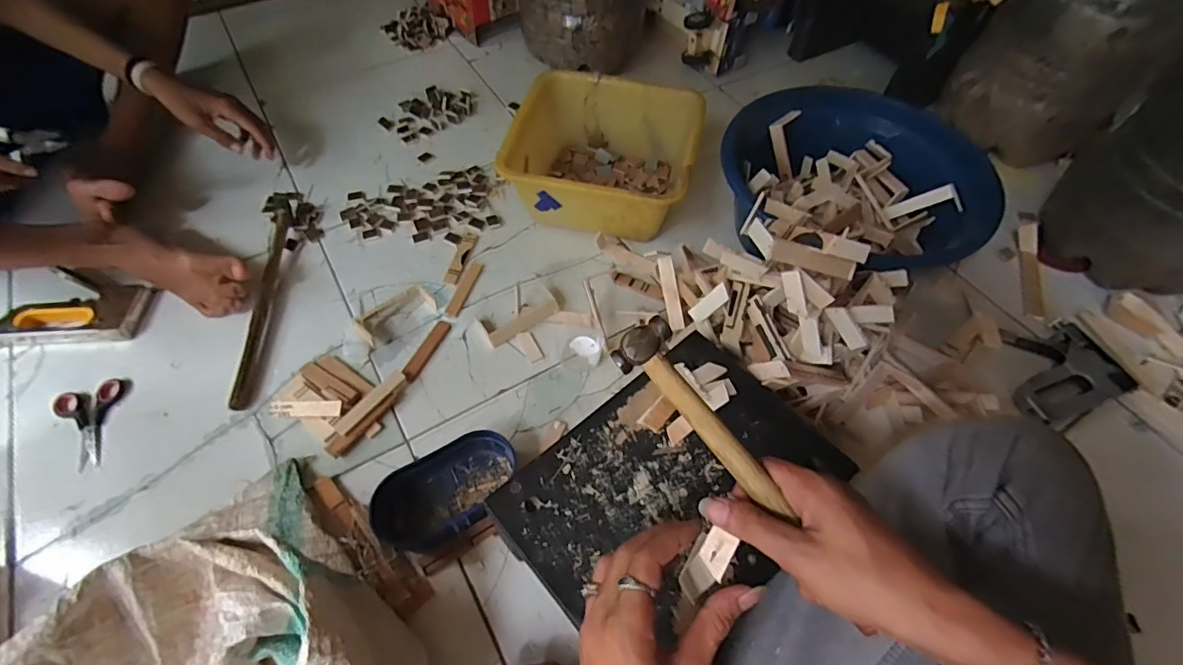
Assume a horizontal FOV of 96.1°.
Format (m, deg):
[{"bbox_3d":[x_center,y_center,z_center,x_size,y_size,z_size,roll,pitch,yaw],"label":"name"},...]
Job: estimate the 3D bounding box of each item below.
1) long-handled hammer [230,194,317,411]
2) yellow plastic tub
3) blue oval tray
[{"bbox_3d":[-0.443,-0.066,0.741,0.069,0.039,0.355,-9,57,-7],"label":"long-handled hammer"},{"bbox_3d":[0.019,-0.268,0.826,0.269,0.119,0.248,12,56,7],"label":"yellow plastic tub"},{"bbox_3d":[-0.156,0.173,0.580,0.155,0.046,0.101,-24,60,-17],"label":"blue oval tray"}]

